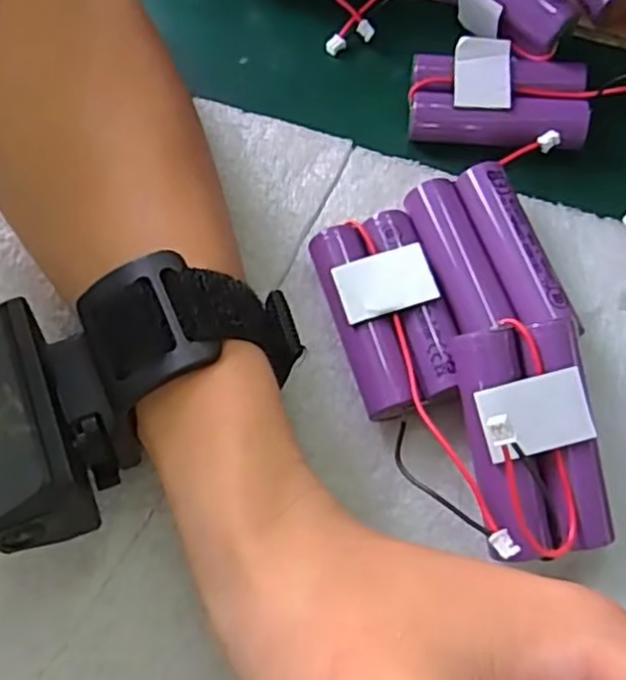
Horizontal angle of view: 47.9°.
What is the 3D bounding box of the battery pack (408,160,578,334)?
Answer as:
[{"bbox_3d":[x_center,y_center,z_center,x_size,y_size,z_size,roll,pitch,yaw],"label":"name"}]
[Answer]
[{"bbox_3d":[0.056,-0.026,0.236,0.036,0.022,0.061,-16,68,-5],"label":"battery pack"}]

